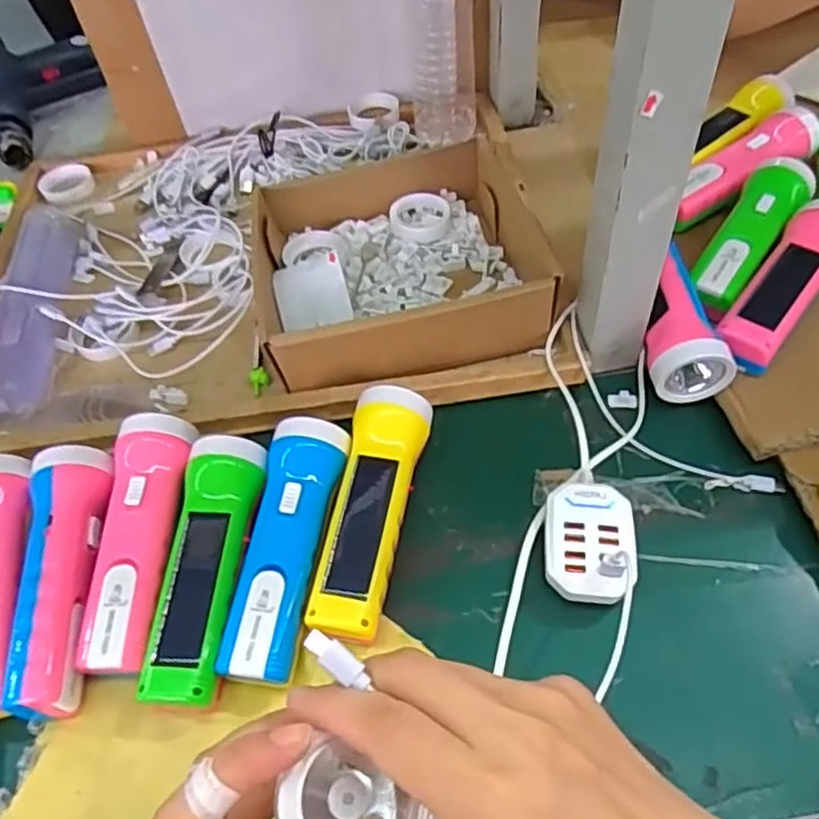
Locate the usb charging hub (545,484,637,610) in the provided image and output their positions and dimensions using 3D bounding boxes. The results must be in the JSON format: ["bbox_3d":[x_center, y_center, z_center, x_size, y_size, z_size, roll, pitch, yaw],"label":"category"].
[{"bbox_3d":[0.111,0.085,0.427,0.052,0.026,0.076,4,55,8],"label":"usb charging hub"}]

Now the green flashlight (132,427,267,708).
[{"bbox_3d":[-0.127,0.097,0.431,0.053,0.039,0.166,2,54,7],"label":"green flashlight"}]

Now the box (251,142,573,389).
[{"bbox_3d":[-0.011,-0.121,0.557,0.210,0.070,0.199,-14,54,-4],"label":"box"}]

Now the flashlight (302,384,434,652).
[{"bbox_3d":[-0.024,0.066,0.447,0.047,0.041,0.169,7,55,11],"label":"flashlight"}]

